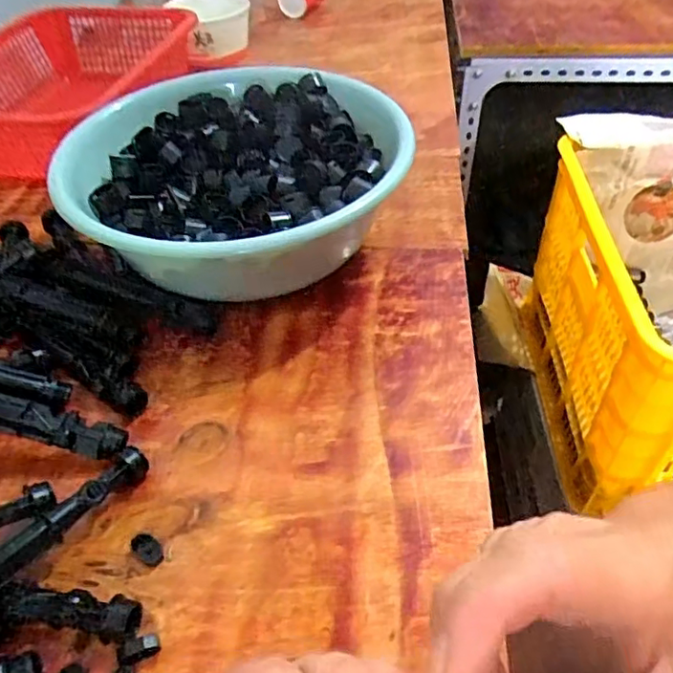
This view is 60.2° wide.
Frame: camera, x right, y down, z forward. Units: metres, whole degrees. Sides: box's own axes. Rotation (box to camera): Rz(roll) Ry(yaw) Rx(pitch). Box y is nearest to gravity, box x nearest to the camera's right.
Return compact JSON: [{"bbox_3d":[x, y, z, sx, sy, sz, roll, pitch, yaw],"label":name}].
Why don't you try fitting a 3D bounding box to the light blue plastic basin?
[{"bbox_3d":[-0.079,-0.134,0.527,0.271,0.102,0.277,-2,46,2],"label":"light blue plastic basin"}]

